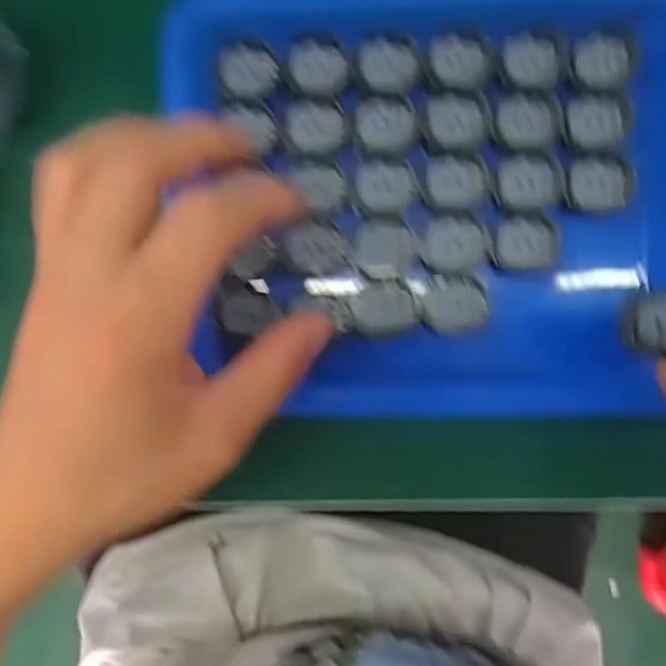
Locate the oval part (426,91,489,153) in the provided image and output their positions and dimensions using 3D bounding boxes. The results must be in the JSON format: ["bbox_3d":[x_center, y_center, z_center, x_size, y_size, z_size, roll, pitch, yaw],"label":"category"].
[{"bbox_3d":[0.053,-0.089,0.261,0.026,0.004,0.024,-1,88,3],"label":"oval part"}]

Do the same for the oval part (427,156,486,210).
[{"bbox_3d":[0.052,-0.064,0.262,0.025,0.004,0.022,0,88,3],"label":"oval part"}]

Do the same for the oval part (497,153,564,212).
[{"bbox_3d":[0.084,-0.064,0.261,0.026,0.004,0.024,-5,88,2],"label":"oval part"}]

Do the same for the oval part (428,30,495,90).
[{"bbox_3d":[0.054,-0.114,0.261,0.027,0.004,0.024,5,89,3],"label":"oval part"}]

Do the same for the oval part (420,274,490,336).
[{"bbox_3d":[0.052,-0.012,0.261,0.029,0.006,0.025,4,88,3],"label":"oval part"}]

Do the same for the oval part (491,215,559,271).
[{"bbox_3d":[0.082,-0.039,0.261,0.026,0.004,0.023,1,88,3],"label":"oval part"}]

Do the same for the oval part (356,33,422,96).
[{"bbox_3d":[0.024,-0.114,0.264,0.026,0.005,0.024,8,89,3],"label":"oval part"}]

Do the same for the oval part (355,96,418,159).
[{"bbox_3d":[0.023,-0.088,0.264,0.025,0.004,0.025,8,89,3],"label":"oval part"}]

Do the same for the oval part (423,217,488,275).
[{"bbox_3d":[0.052,-0.037,0.262,0.025,0.004,0.024,3,88,3],"label":"oval part"}]

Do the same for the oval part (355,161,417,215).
[{"bbox_3d":[0.022,-0.062,0.263,0.025,0.004,0.021,7,89,3],"label":"oval part"}]

